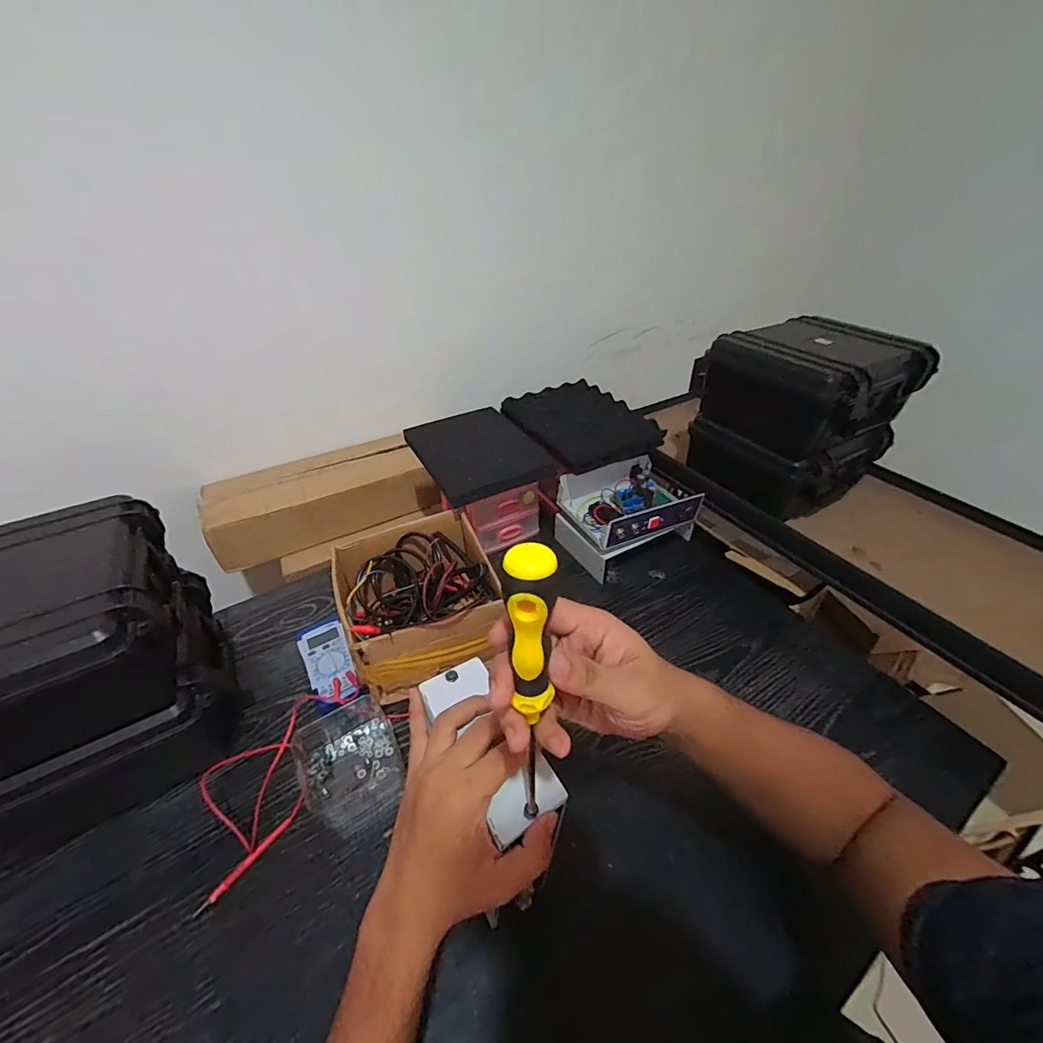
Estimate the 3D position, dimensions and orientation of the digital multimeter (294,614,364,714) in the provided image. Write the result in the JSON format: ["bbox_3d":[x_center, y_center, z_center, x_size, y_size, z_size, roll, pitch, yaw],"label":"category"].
[{"bbox_3d":[-0.266,0.199,0.634,0.060,0.031,0.154,-22,45,-23],"label":"digital multimeter"}]

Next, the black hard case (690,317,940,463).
[{"bbox_3d":[0.471,-0.225,0.738,0.261,0.146,0.223,-22,44,-23],"label":"black hard case"}]

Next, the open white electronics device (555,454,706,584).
[{"bbox_3d":[0.190,-0.014,0.823,0.221,0.114,0.166,-20,43,-21],"label":"open white electronics device"}]

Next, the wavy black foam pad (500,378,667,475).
[{"bbox_3d":[0.109,-0.189,0.858,0.206,0.038,0.269,-26,45,-26],"label":"wavy black foam pad"}]

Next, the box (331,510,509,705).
[{"bbox_3d":[-0.147,0.113,0.656,0.198,0.131,0.210,-17,44,-19],"label":"box"}]

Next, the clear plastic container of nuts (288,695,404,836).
[{"bbox_3d":[-0.205,0.278,0.542,0.106,0.037,0.143,-25,47,-26],"label":"clear plastic container of nuts"}]

